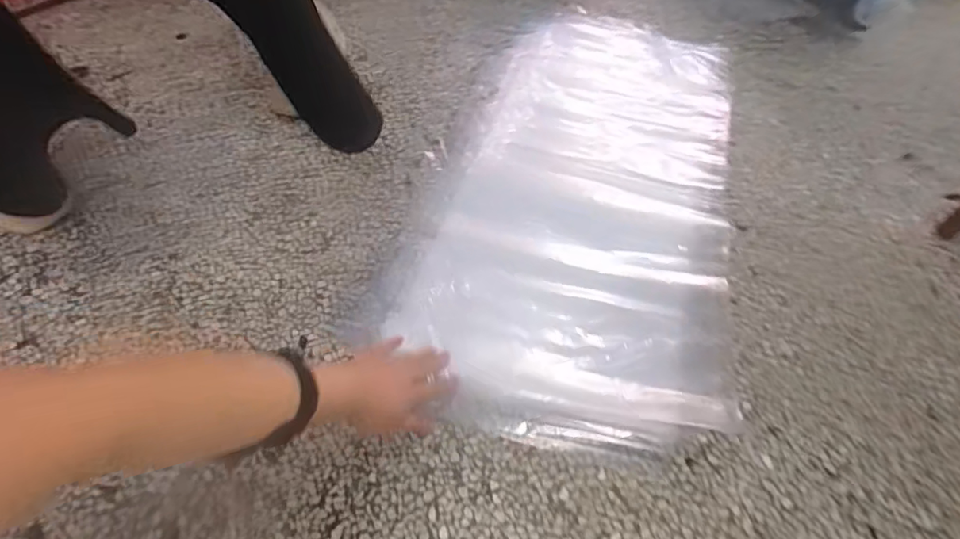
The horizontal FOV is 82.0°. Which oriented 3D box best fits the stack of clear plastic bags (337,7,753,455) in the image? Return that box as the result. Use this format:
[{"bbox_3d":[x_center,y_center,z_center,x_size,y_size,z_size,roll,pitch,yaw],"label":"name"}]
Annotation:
[{"bbox_3d":[0.156,-0.150,0.841,0.428,0.015,0.838,13,53,7],"label":"stack of clear plastic bags"}]

